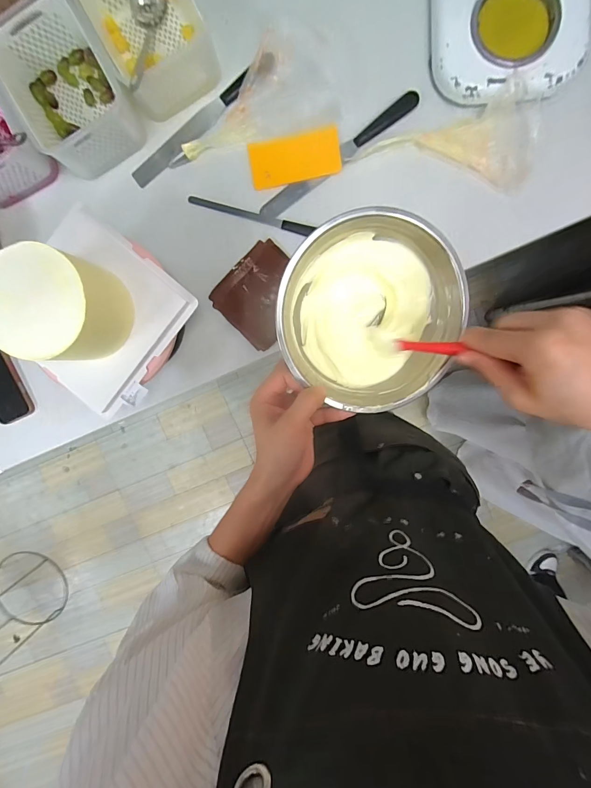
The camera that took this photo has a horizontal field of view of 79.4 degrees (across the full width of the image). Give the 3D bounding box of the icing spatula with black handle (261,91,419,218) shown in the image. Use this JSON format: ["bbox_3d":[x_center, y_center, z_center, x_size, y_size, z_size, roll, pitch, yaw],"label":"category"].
[{"bbox_3d":[0.072,-0.407,0.612,0.312,0.016,0.032,-36,92,6],"label":"icing spatula with black handle"}]

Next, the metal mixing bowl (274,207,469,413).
[{"bbox_3d":[0.079,-0.081,0.369,0.179,0.078,0.180,0,99,3],"label":"metal mixing bowl"}]

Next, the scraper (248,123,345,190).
[{"bbox_3d":[-0.001,-0.408,0.618,0.155,0.005,0.076,-10,95,5],"label":"scraper"}]

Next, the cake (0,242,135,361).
[{"bbox_3d":[-0.303,-0.103,0.455,0.129,0.119,0.137,4,96,3],"label":"cake"}]

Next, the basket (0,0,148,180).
[{"bbox_3d":[-0.366,-0.491,0.576,0.158,0.091,0.205,-29,93,6],"label":"basket"}]

